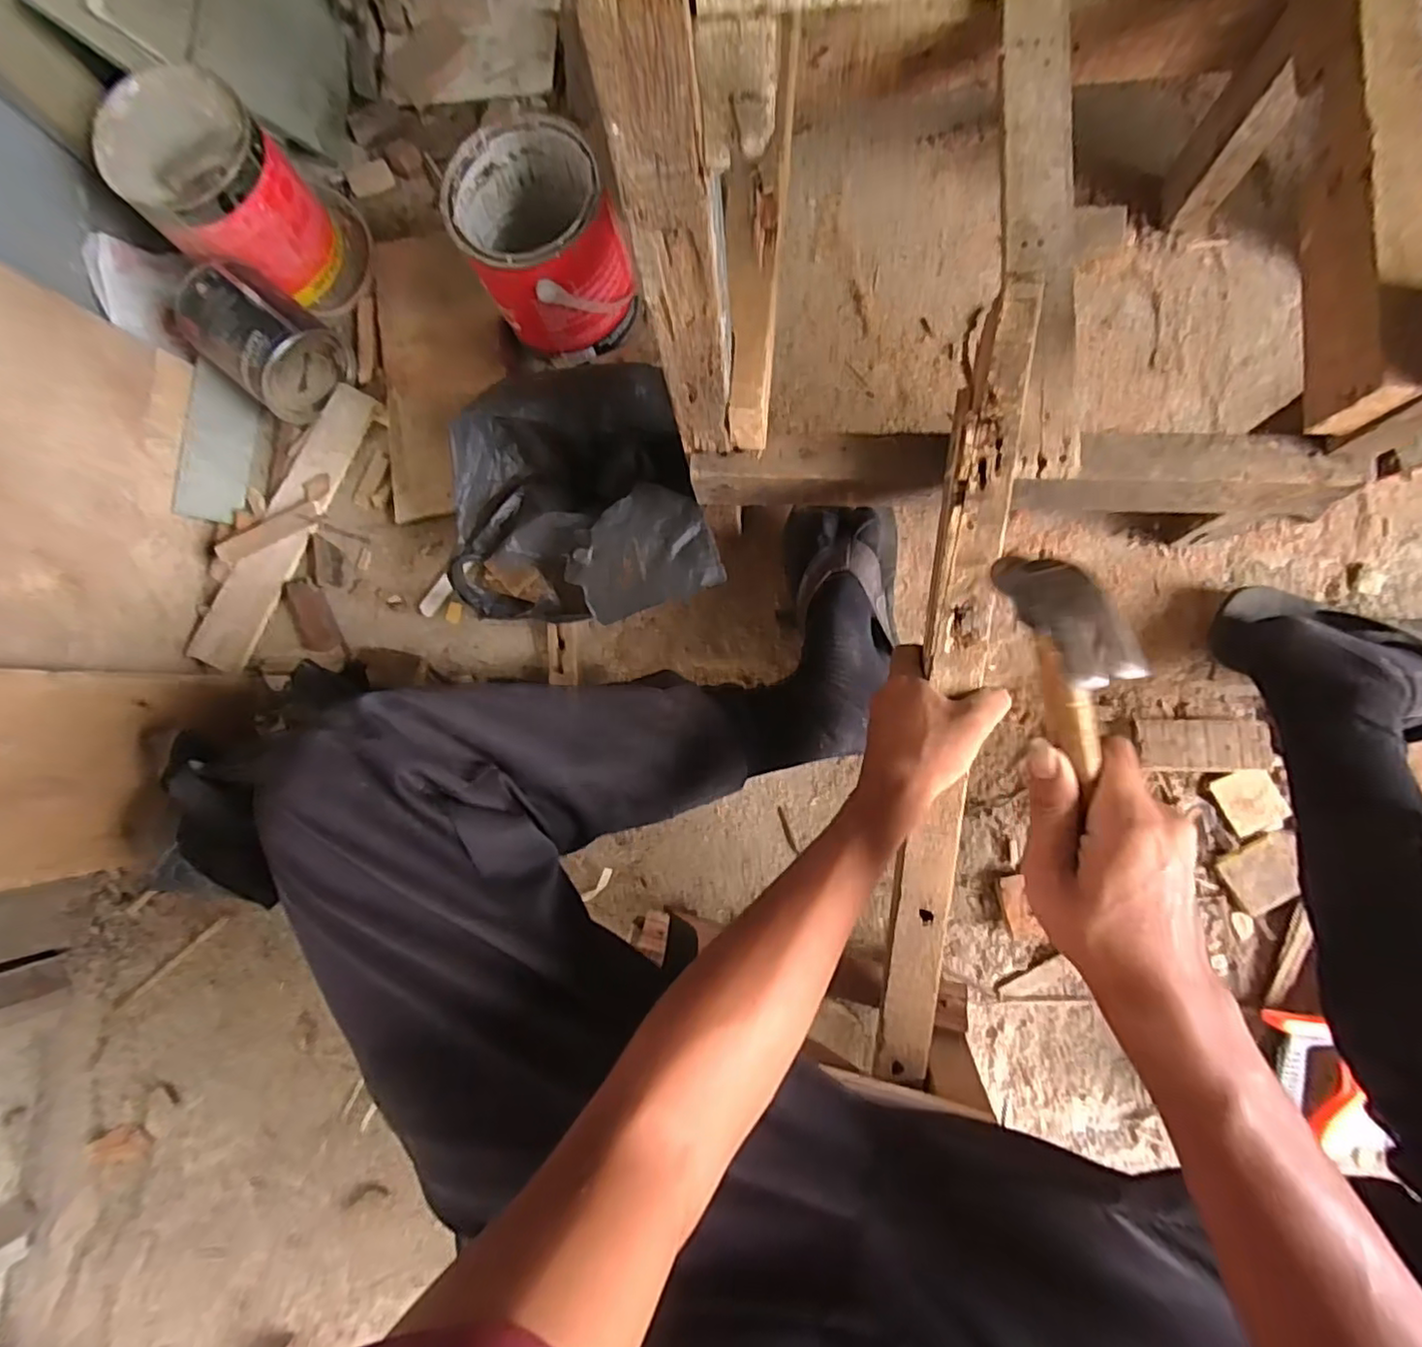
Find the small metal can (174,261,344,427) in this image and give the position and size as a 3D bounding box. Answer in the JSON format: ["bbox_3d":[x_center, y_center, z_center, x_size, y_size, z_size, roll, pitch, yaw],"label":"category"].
[{"bbox_3d":[-0.488,-0.361,0.707,0.119,0.108,0.108,37,87,8],"label":"small metal can"}]

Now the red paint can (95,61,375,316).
[{"bbox_3d":[-0.507,-0.514,0.704,0.186,0.155,0.162,44,88,9],"label":"red paint can"}]

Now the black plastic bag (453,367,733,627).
[{"bbox_3d":[-0.133,-0.158,0.647,0.261,0.122,0.225,-10,82,4],"label":"black plastic bag"}]

